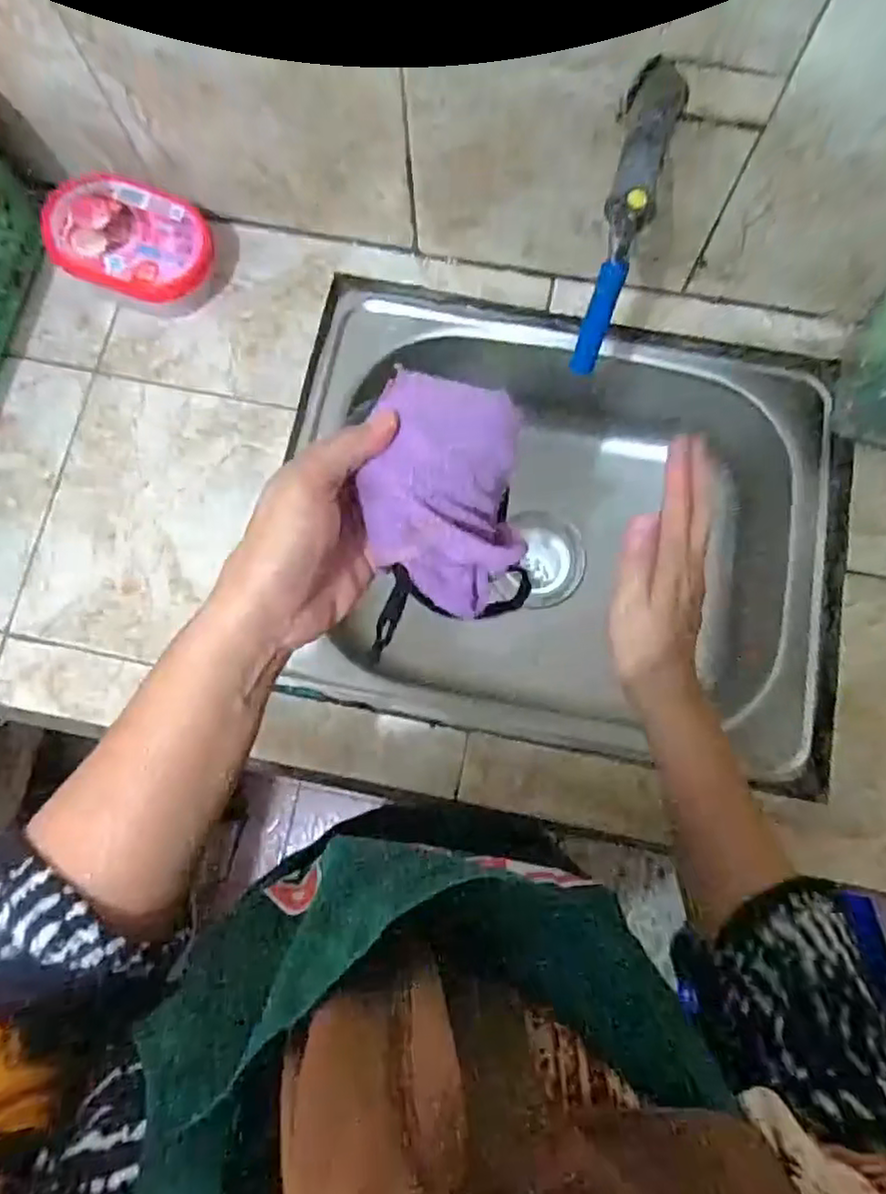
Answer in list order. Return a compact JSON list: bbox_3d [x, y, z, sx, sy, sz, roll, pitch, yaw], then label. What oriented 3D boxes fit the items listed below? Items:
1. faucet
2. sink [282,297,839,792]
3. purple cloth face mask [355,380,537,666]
[{"bbox_3d":[0.121,-0.251,0.444,0.039,0.091,0.188,15,97,4],"label":"faucet"},{"bbox_3d":[0.106,-0.070,0.673,0.484,0.195,0.384,10,79,3],"label":"sink"},{"bbox_3d":[0.002,-0.045,0.356,0.093,0.023,0.138,-20,117,-30],"label":"purple cloth face mask"}]

